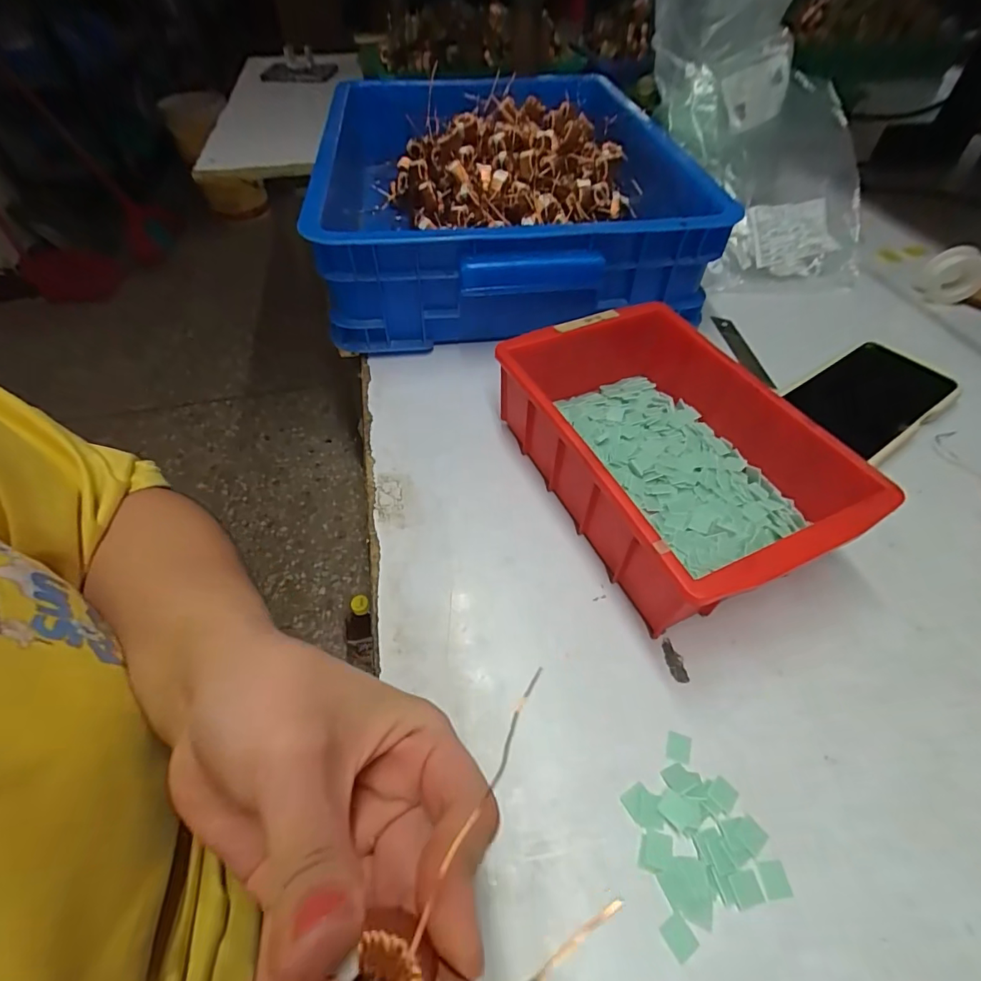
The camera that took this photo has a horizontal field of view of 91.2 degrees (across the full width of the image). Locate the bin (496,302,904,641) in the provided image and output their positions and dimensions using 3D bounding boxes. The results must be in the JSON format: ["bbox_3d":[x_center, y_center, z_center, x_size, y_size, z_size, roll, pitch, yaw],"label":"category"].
[{"bbox_3d":[0.102,-0.023,0.290,0.126,0.068,0.192,-21,54,-16],"label":"bin"}]

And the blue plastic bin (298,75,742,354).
[{"bbox_3d":[0.016,-0.295,0.494,0.326,0.110,0.393,-5,52,-3],"label":"blue plastic bin"}]

